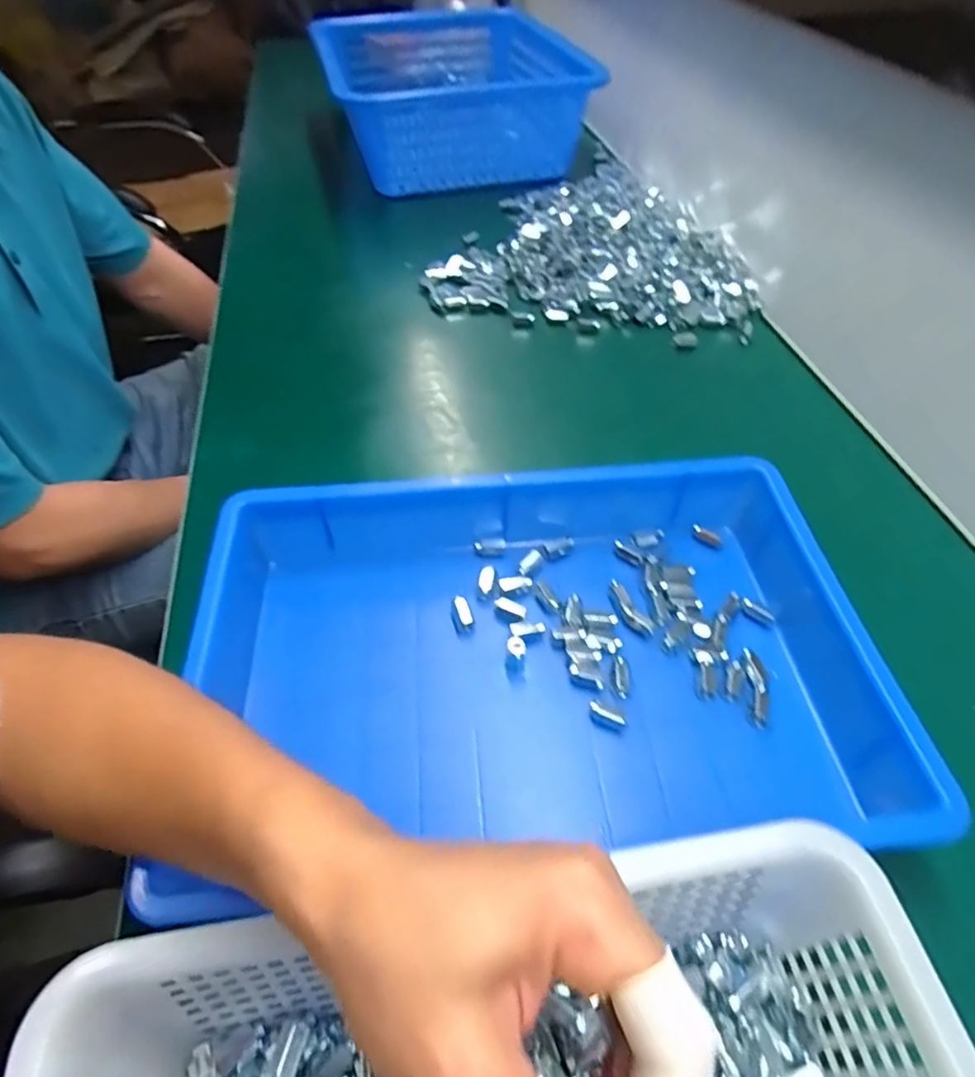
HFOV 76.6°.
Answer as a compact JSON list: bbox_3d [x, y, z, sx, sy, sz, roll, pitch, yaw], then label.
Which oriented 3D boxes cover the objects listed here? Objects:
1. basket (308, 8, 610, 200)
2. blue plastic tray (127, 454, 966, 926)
[{"bbox_3d":[-0.047,-0.693,0.961,0.380,0.121,0.447,-13,51,-9],"label":"basket"},{"bbox_3d":[0.027,0.071,0.374,0.424,0.080,0.233,-5,50,-2],"label":"blue plastic tray"}]

